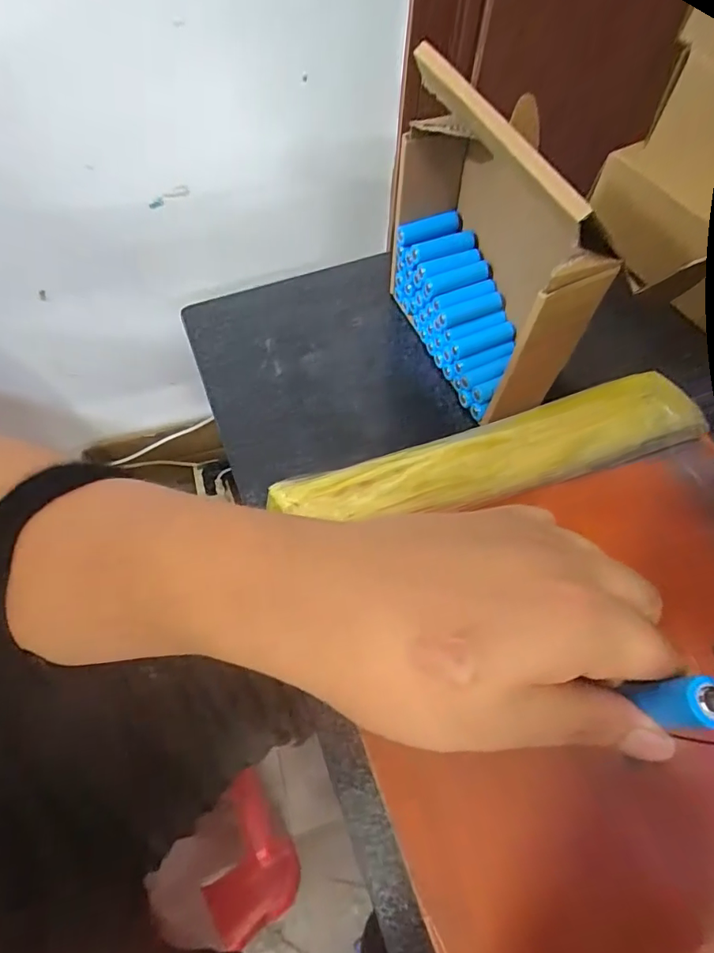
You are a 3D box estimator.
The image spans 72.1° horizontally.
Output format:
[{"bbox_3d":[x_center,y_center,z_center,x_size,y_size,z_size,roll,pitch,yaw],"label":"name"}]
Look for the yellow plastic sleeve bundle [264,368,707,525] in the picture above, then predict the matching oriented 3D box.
[{"bbox_3d":[0.065,-0.009,0.231,0.203,0.015,0.039,-15,62,-9],"label":"yellow plastic sleeve bundle"}]

